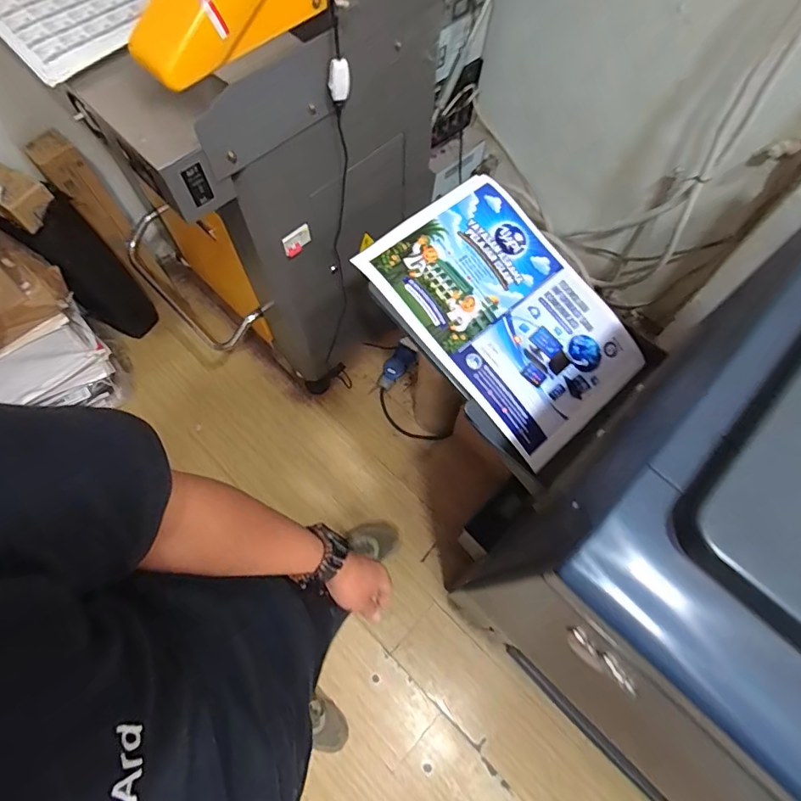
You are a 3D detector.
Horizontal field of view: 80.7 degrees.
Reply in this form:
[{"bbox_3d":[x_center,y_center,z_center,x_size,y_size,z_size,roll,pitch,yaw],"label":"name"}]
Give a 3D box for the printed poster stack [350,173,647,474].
[{"bbox_3d":[0.199,-0.163,0.850,0.333,0.021,0.479,-41,88,-18],"label":"printed poster stack"}]

